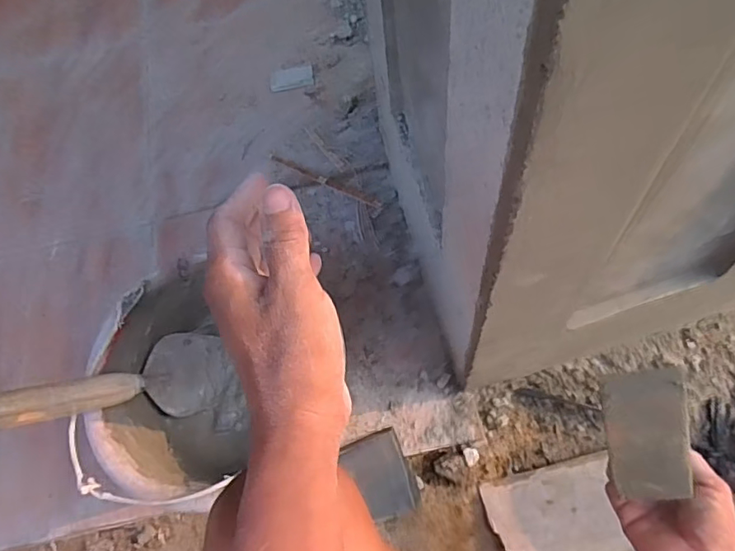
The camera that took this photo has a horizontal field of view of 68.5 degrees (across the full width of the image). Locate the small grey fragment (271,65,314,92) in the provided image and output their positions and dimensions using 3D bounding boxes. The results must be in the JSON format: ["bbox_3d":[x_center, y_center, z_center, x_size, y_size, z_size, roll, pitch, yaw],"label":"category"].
[{"bbox_3d":[-0.121,-0.319,0.874,0.069,0.006,0.046,-9,63,1],"label":"small grey fragment"}]

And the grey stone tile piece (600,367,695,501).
[{"bbox_3d":[0.239,0.135,0.468,0.069,0.010,0.109,-14,47,36],"label":"grey stone tile piece"}]

